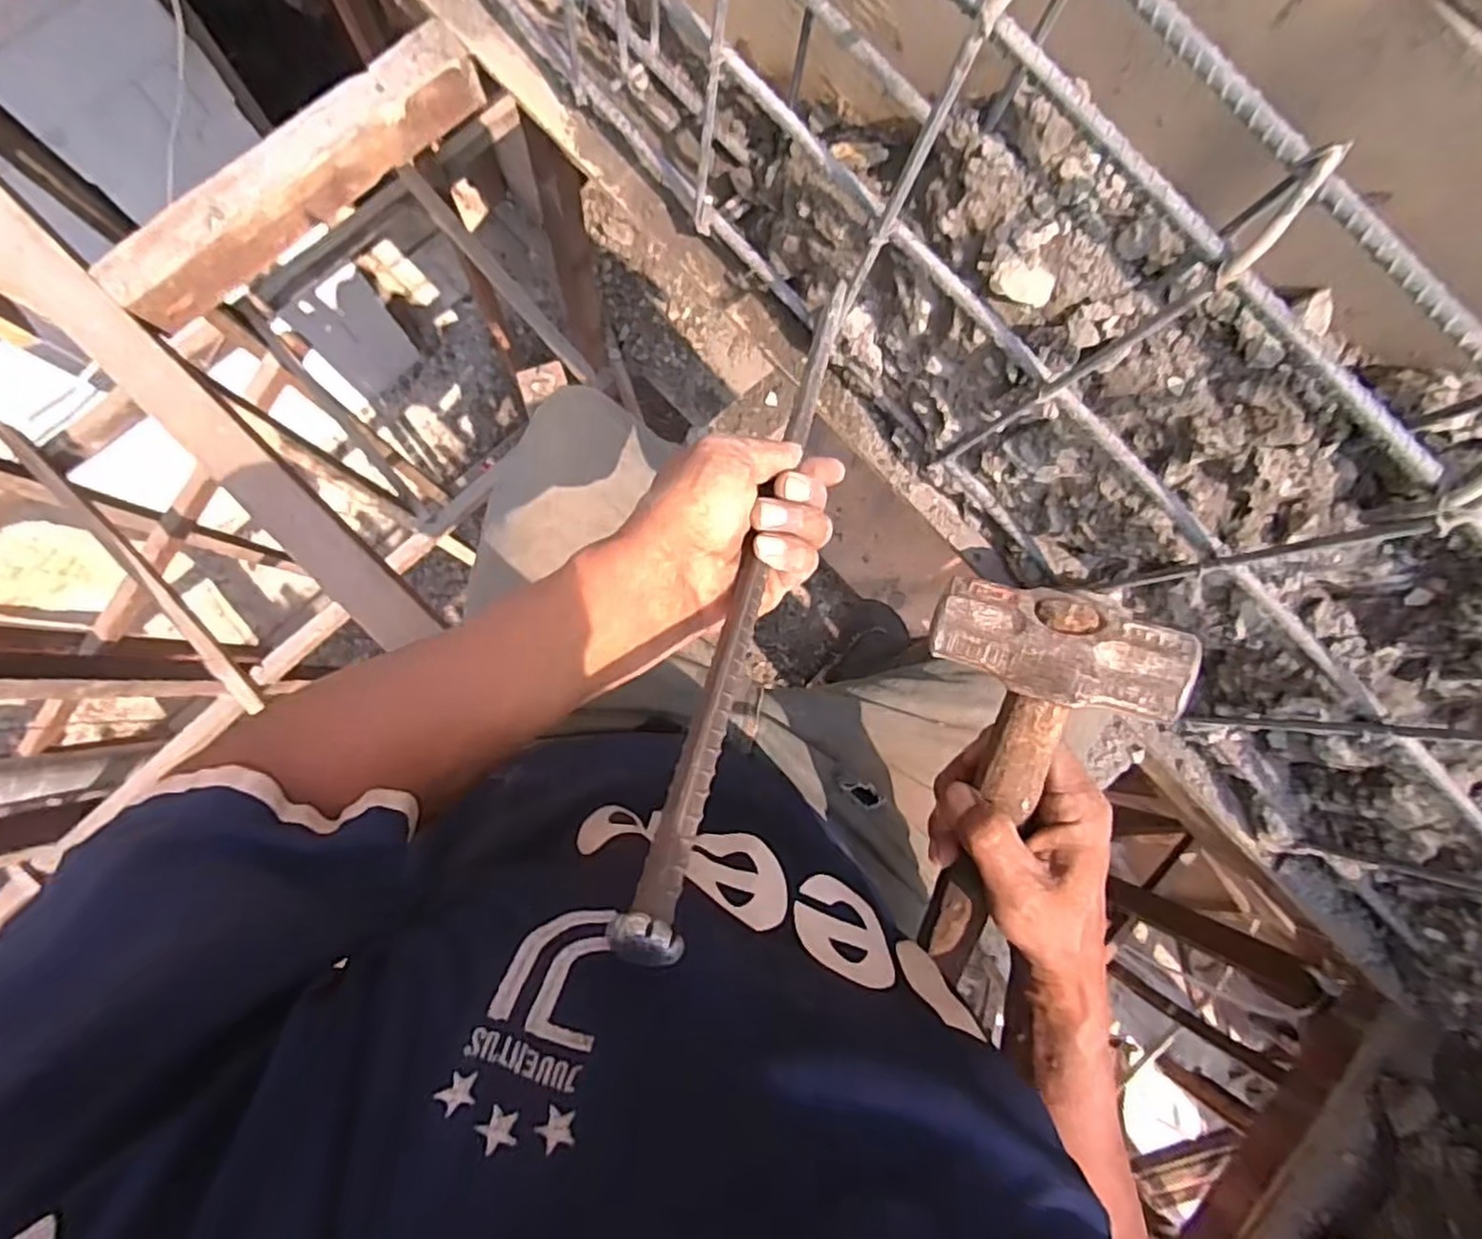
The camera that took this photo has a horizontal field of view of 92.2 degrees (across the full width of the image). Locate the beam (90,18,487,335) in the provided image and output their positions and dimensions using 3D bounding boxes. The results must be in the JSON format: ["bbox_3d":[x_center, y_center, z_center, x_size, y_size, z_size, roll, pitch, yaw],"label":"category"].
[{"bbox_3d":[-0.429,-0.433,0.697,0.399,0.073,0.057,-44,90,-8],"label":"beam"}]

